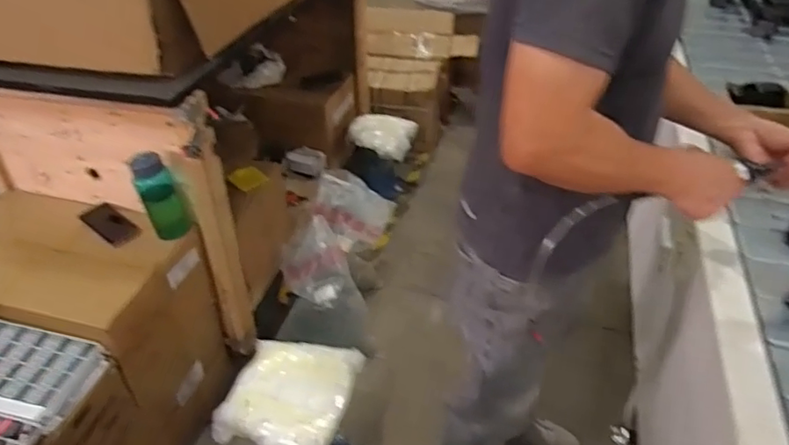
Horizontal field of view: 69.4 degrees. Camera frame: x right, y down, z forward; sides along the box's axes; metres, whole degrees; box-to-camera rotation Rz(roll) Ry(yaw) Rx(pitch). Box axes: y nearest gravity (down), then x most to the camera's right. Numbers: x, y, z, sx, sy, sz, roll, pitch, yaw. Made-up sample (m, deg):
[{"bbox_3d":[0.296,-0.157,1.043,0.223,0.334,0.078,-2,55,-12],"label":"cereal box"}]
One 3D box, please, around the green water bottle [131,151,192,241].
[{"bbox_3d":[-0.533,-0.059,1.307,0.088,0.198,0.069,-24,44,-27],"label":"green water bottle"}]

